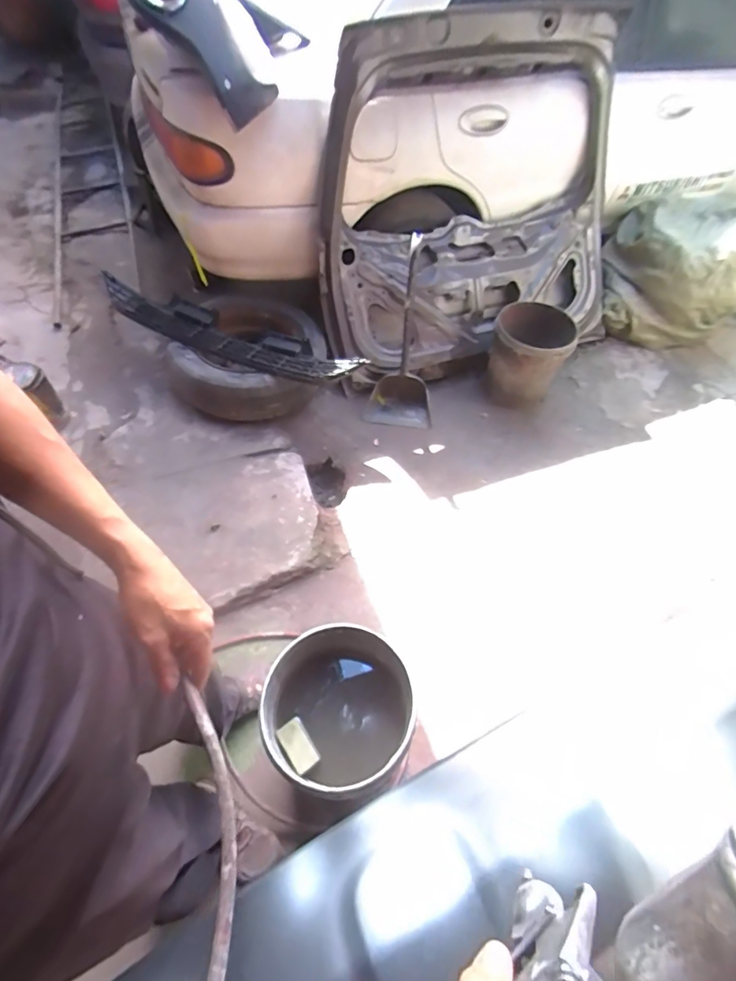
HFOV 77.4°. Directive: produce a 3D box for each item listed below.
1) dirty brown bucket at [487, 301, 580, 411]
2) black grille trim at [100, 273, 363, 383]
[{"bbox_3d":[0.618,-0.510,1.825,0.282,0.380,0.280,1,54,-1],"label":"dirty brown bucket"},{"bbox_3d":[-0.495,-0.587,1.678,1.023,0.163,0.190,17,56,11],"label":"black grille trim"}]

